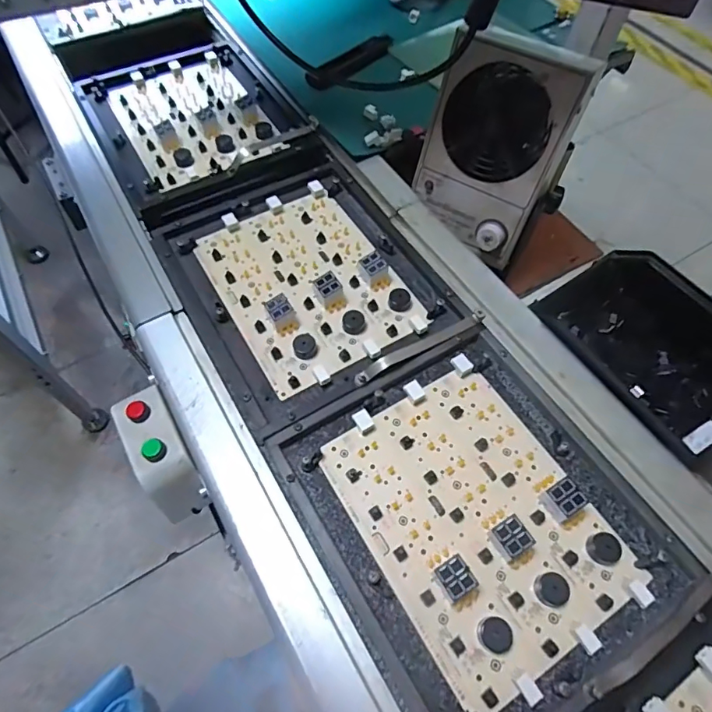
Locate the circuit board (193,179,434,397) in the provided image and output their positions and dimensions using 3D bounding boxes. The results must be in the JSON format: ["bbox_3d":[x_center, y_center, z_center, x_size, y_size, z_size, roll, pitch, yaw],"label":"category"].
[{"bbox_3d":[-0.052,-0.080,0.478,0.165,0.021,0.217,-28,64,-15],"label":"circuit board"}]

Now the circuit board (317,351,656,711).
[{"bbox_3d":[0.090,0.118,0.364,0.165,0.023,0.217,-27,64,-15],"label":"circuit board"}]

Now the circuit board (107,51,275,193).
[{"bbox_3d":[-0.211,-0.311,0.605,0.163,0.019,0.226,-28,64,-15],"label":"circuit board"}]

